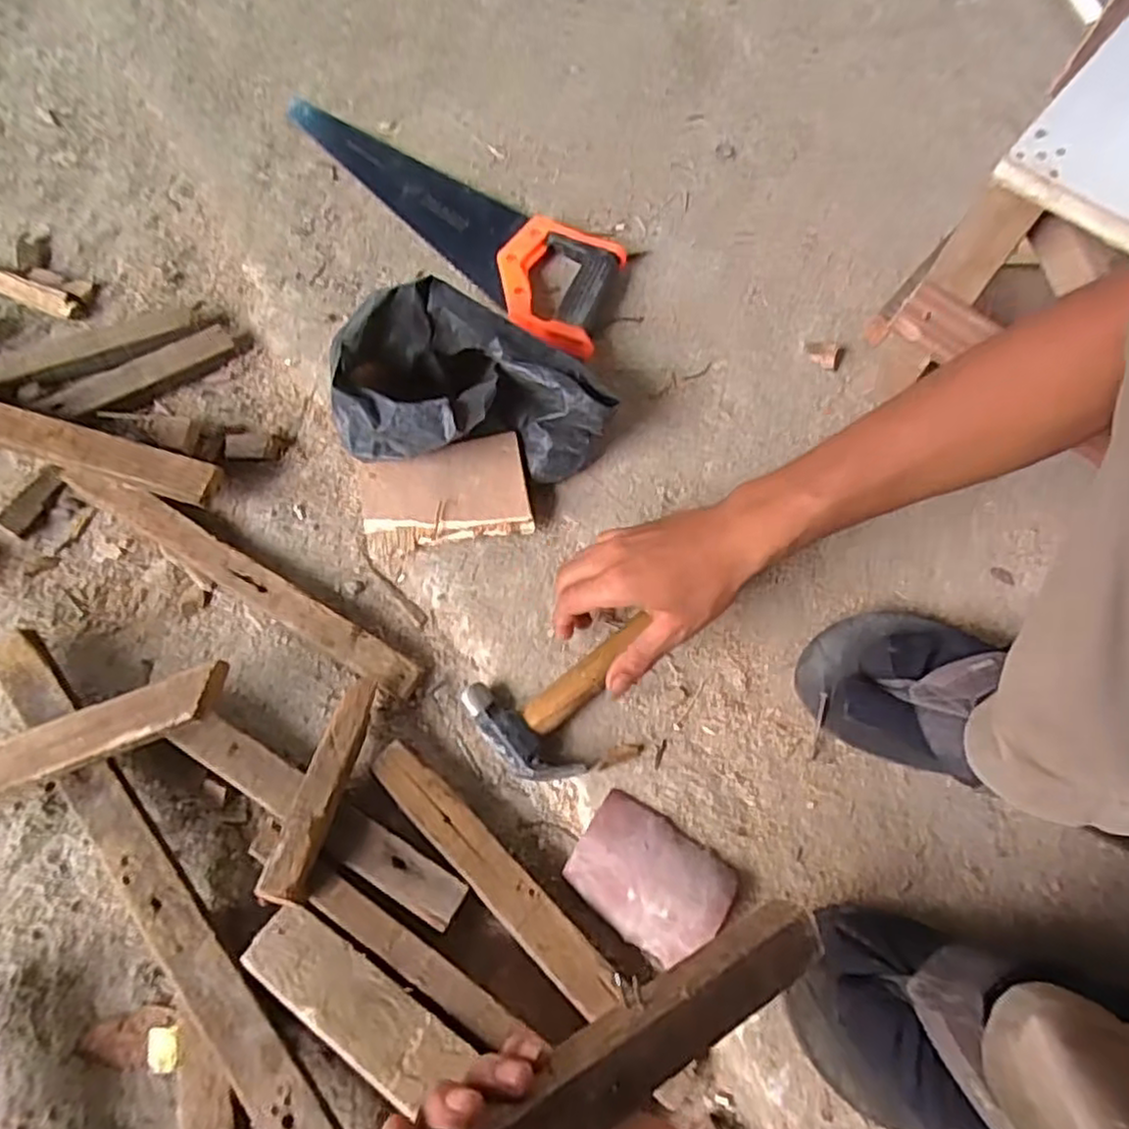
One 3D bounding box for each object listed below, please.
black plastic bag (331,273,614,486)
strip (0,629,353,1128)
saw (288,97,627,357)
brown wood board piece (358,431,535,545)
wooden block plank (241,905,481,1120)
[{"bbox_3d":[-0.069,-0.131,0.546,0.196,0.108,0.114,9,66,2],"label":"black plastic bag"},{"bbox_3d":[-0.138,0.315,0.390,0.043,0.032,0.731,-37,72,-16],"label":"strip"},{"bbox_3d":[-0.098,-0.357,0.690,0.126,0.026,0.431,-38,73,-16],"label":"saw"},{"bbox_3d":[-0.094,-0.058,0.562,0.129,0.025,0.079,-6,67,-4],"label":"brown wood board piece"},{"bbox_3d":[-0.122,0.258,0.420,0.139,0.023,0.042,32,69,12],"label":"wooden block plank"}]

